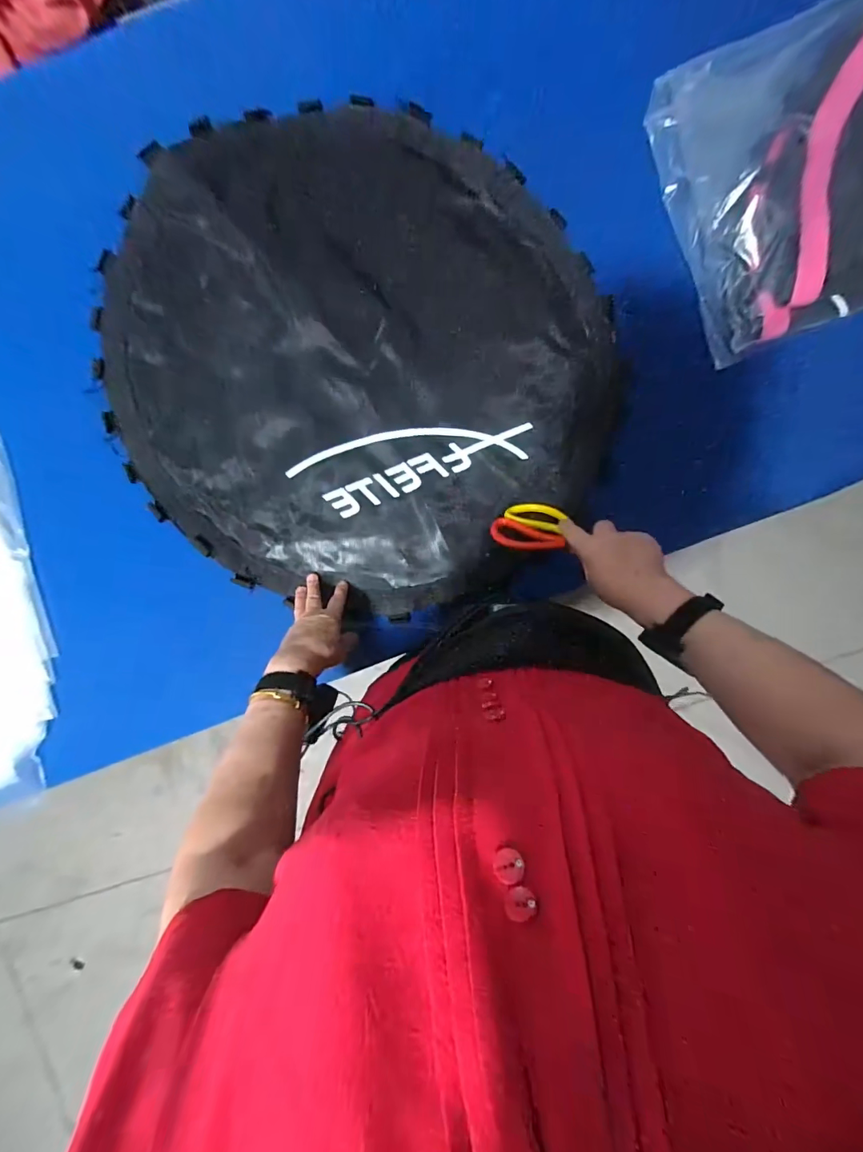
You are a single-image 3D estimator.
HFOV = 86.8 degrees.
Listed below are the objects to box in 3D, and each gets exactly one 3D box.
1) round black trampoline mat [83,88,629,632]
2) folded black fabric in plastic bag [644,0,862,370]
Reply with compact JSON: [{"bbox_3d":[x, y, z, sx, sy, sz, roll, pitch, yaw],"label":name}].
[{"bbox_3d":[-0.117,-0.326,0.697,0.712,0.064,0.761,0,91,2],"label":"round black trampoline mat"},{"bbox_3d":[0.565,-0.594,0.653,0.389,0.085,0.447,-16,92,1],"label":"folded black fabric in plastic bag"}]

